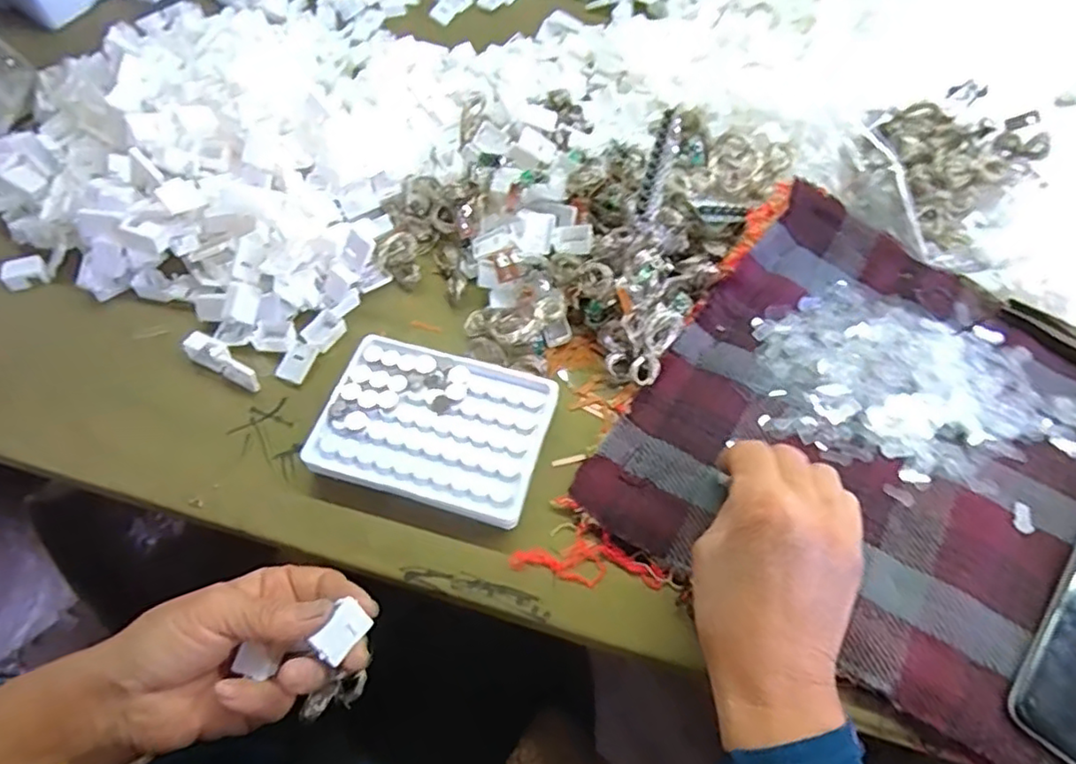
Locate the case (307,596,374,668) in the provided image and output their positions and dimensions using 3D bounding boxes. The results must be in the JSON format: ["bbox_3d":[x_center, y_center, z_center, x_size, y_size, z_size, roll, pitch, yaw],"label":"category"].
[{"bbox_3d":[-0.095,0.122,0.309,0.017,0.008,0.023,53,51,-15],"label":"case"}]

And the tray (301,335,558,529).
[{"bbox_3d":[-0.062,0.028,0.386,0.128,0.024,0.096,14,58,7],"label":"tray"}]

